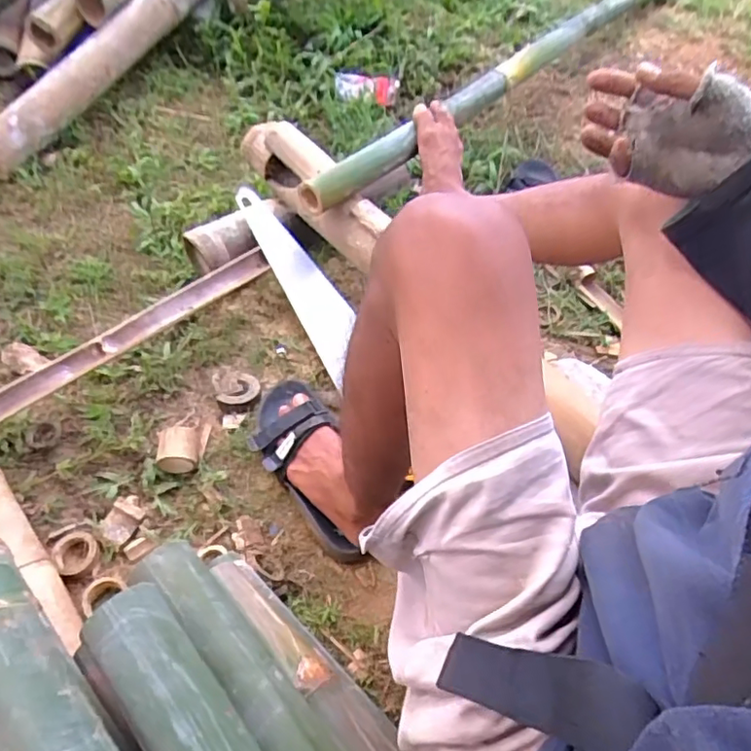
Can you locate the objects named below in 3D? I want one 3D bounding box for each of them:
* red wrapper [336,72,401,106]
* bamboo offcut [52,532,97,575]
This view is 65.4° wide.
[{"bbox_3d":[-0.023,-0.651,1.325,0.149,0.015,0.083,11,71,14],"label":"red wrapper"},{"bbox_3d":[-0.393,0.228,0.761,0.050,0.017,0.053,2,53,-3],"label":"bamboo offcut"}]

